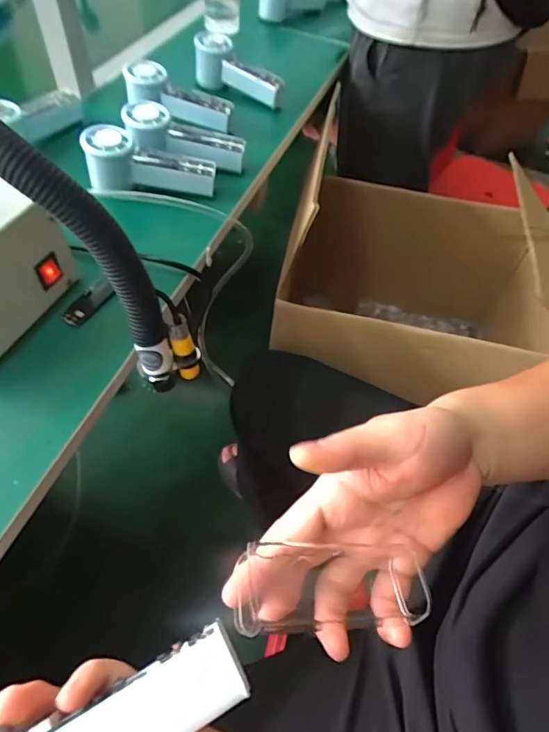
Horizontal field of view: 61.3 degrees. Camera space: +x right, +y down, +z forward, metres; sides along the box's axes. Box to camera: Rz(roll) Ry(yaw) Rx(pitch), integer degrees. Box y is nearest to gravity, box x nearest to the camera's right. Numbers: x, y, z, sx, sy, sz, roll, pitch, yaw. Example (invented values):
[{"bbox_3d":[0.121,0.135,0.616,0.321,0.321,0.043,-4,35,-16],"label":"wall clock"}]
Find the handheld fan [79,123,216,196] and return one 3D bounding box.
[{"bbox_3d":[-0.144,-0.240,0.545,0.148,0.054,0.051,3,55,-3],"label":"handheld fan"}]

